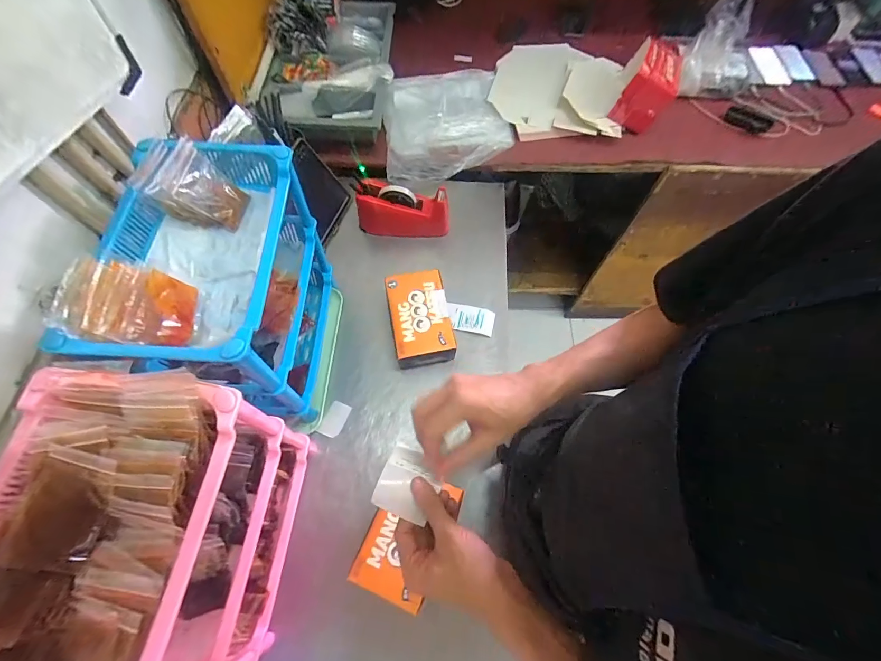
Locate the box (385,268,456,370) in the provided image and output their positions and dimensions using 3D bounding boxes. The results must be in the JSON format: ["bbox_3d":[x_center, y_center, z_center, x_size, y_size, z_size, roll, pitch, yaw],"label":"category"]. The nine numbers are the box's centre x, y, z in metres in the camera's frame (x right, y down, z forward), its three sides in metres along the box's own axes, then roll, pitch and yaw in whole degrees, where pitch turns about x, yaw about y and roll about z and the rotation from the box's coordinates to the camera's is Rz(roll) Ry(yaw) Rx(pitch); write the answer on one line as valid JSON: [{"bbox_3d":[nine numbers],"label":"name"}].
[{"bbox_3d":[-0.042,-0.022,0.746,0.110,0.078,0.172,-9,66,-6],"label":"box"}]

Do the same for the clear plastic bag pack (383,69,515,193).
[{"bbox_3d":[0.013,-0.526,0.931,0.306,0.040,0.335,-9,66,-5],"label":"clear plastic bag pack"}]

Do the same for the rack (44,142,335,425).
[{"bbox_3d":[-0.304,-0.043,0.589,0.201,0.357,0.299,3,65,0],"label":"rack"}]

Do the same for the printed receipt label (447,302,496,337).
[{"bbox_3d":[0.062,-0.025,0.773,0.097,0.012,0.056,10,71,6],"label":"printed receipt label"}]

